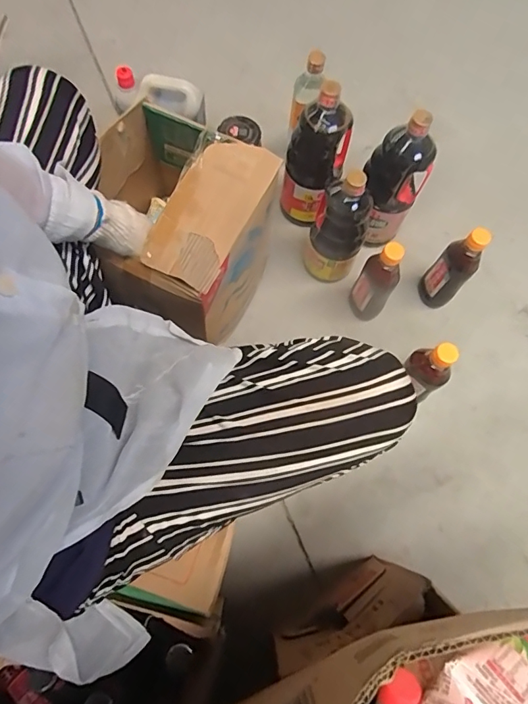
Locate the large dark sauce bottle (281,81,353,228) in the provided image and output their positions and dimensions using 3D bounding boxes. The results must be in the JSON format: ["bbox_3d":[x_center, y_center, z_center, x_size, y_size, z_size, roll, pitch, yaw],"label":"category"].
[{"bbox_3d":[0.096,-0.364,0.854,0.107,0.276,0.097,33,72,8],"label":"large dark sauce bottle"}]

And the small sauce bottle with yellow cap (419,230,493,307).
[{"bbox_3d":[0.347,-0.150,0.840,0.064,0.215,0.059,32,72,8],"label":"small sauce bottle with yellow cap"}]

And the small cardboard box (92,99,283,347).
[{"bbox_3d":[-0.139,-0.193,0.717,0.257,0.208,0.247,27,73,11],"label":"small cardboard box"}]

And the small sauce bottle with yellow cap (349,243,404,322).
[{"bbox_3d":[0.200,-0.119,0.824,0.065,0.219,0.060,1,70,-2],"label":"small sauce bottle with yellow cap"}]

